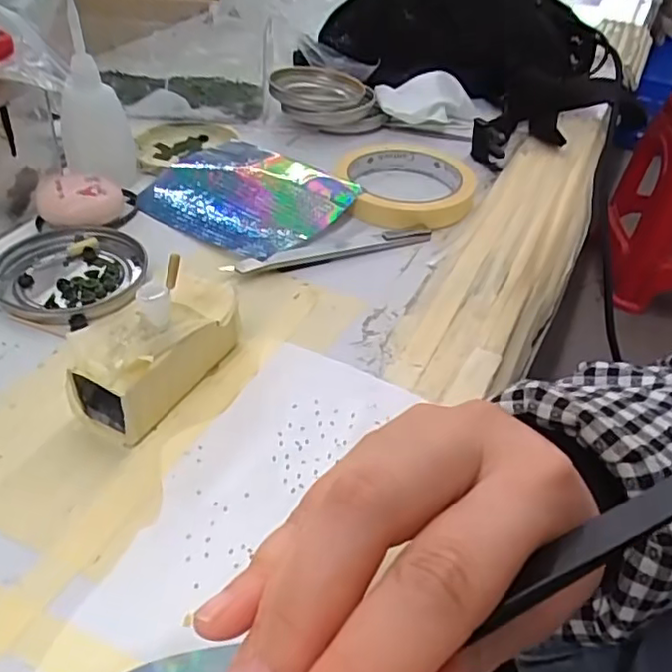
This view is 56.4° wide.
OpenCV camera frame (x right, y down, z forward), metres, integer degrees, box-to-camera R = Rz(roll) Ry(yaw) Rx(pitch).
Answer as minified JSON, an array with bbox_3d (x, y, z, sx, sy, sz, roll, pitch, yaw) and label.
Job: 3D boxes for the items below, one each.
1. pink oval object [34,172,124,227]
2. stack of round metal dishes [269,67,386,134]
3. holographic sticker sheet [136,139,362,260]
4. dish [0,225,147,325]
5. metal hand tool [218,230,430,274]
[{"bbox_3d":[-0.158,-0.083,0.384,0.044,0.024,0.042,-2,42,-7],"label":"pink oval object"},{"bbox_3d":[-0.007,-0.201,0.529,0.092,0.027,0.079,4,41,-1],"label":"stack of round metal dishes"},{"bbox_3d":[-0.063,-0.096,0.422,0.137,0.011,0.102,27,54,26],"label":"holographic sticker sheet"},{"bbox_3d":[-0.148,-0.035,0.345,0.075,0.008,0.081,3,41,-2],"label":"dish"},{"bbox_3d":[-0.001,-0.050,0.377,0.133,0.006,0.012,-14,45,-20],"label":"metal hand tool"}]

